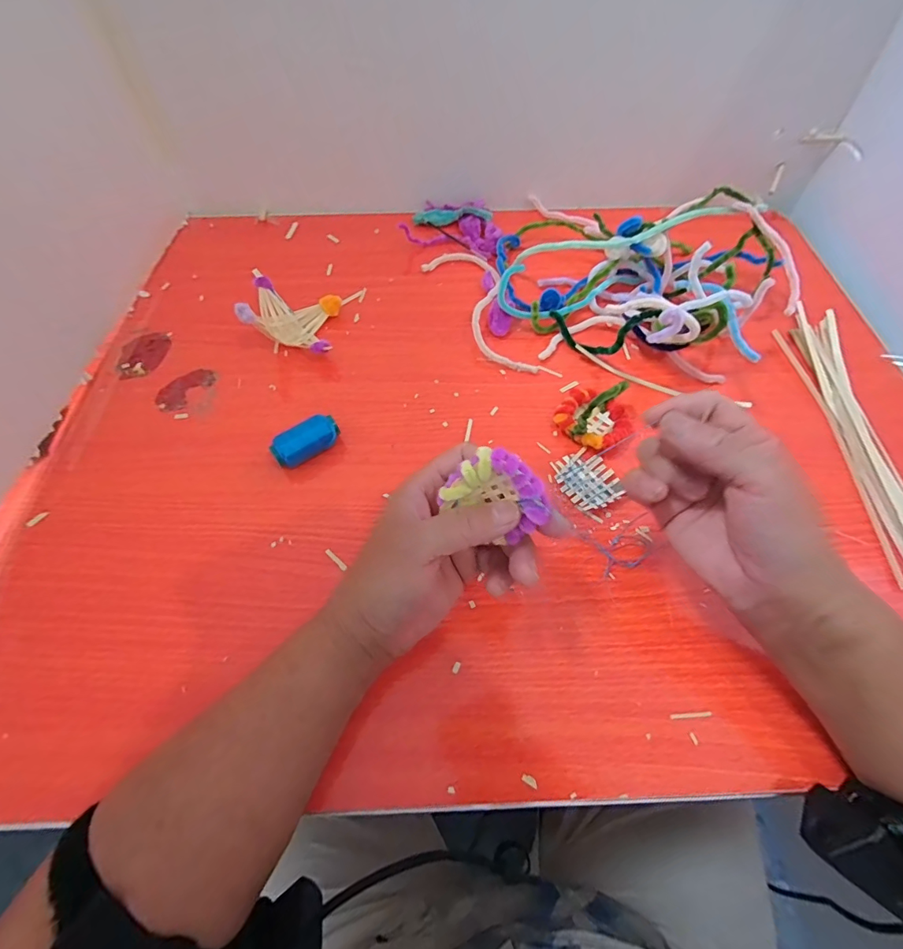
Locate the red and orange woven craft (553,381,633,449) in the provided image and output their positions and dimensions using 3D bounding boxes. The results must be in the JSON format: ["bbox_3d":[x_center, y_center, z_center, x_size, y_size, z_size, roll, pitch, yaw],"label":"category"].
[{"bbox_3d":[0.120,-0.052,0.364,0.057,0.041,0.052,0,60,0],"label":"red and orange woven craft"}]

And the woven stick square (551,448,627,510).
[{"bbox_3d":[0.108,0.004,0.351,0.044,0.004,0.052,-21,53,-11],"label":"woven stick square"}]

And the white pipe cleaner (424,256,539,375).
[{"bbox_3d":[0.036,-0.174,0.448,0.070,0.023,0.188,-21,62,-11],"label":"white pipe cleaner"}]

